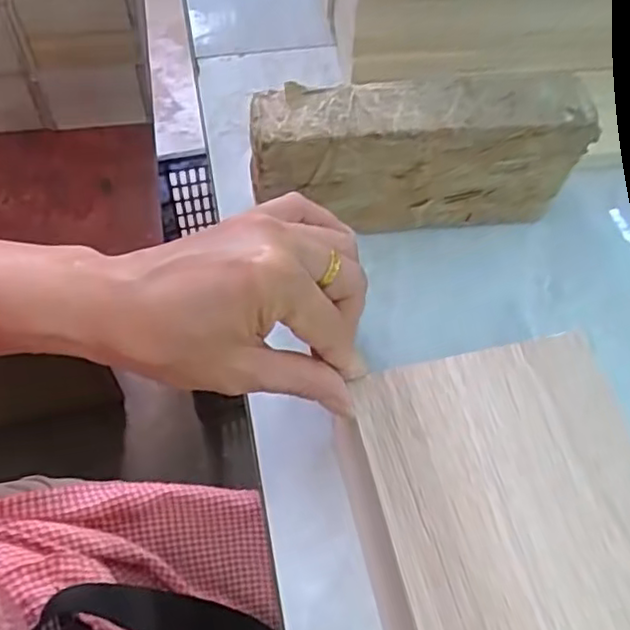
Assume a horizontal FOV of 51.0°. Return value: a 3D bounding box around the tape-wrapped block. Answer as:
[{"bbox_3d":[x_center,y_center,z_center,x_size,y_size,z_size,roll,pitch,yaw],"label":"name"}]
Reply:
[{"bbox_3d":[0.064,-0.100,0.435,0.210,0.106,0.047,-6,61,-6],"label":"tape-wrapped block"}]

